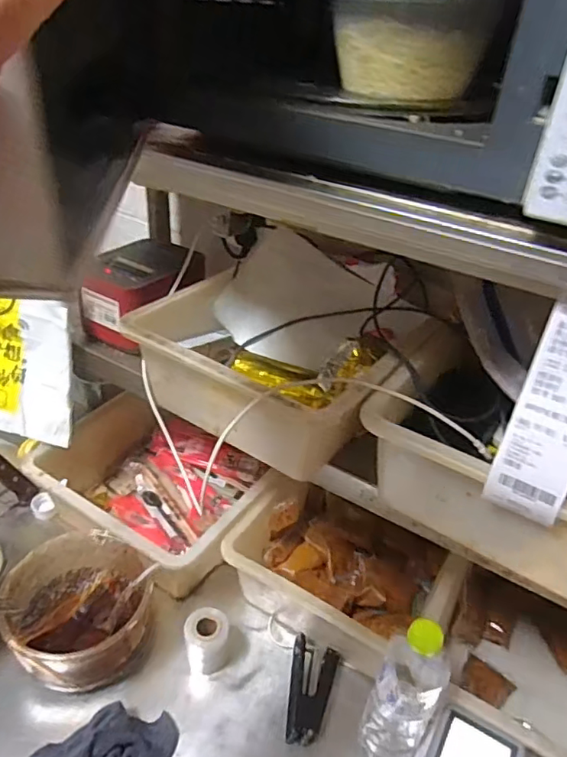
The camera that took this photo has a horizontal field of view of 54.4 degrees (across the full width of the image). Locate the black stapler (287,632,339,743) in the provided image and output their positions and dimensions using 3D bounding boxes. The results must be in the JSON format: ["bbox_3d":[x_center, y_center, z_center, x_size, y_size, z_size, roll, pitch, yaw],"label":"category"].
[{"bbox_3d":[0.027,0.381,0.677,0.056,0.023,0.117,15,35,14],"label":"black stapler"}]

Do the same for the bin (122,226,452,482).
[{"bbox_3d":[0.012,-0.048,0.665,0.270,0.112,0.307,25,39,26],"label":"bin"}]

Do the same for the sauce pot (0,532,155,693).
[{"bbox_3d":[-0.256,0.294,0.699,0.166,0.102,0.164,4,34,-2],"label":"sauce pot"}]

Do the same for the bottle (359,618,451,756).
[{"bbox_3d":[0.130,0.335,0.583,0.065,0.214,0.058,21,37,22],"label":"bottle"}]

